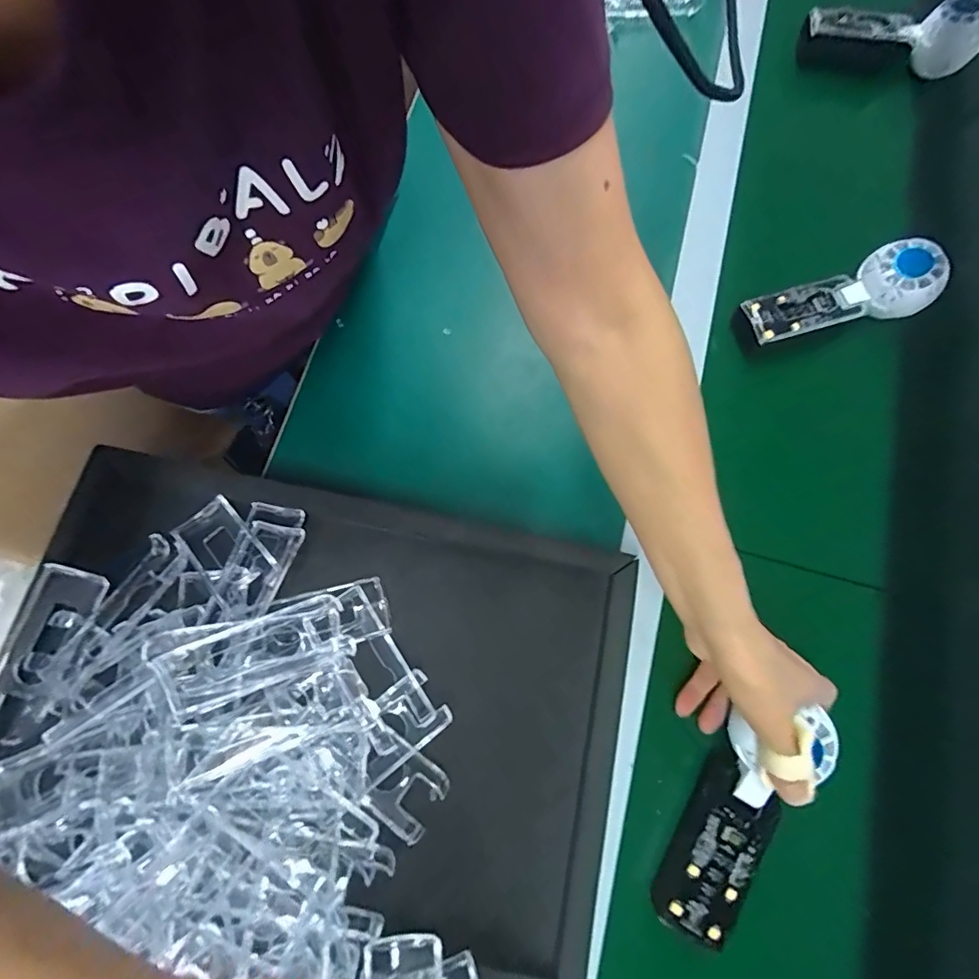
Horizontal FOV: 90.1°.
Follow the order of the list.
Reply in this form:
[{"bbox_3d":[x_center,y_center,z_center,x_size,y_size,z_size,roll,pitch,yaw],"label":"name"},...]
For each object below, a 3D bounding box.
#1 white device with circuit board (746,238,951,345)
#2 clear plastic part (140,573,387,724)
[{"bbox_3d":[0.300,-0.167,0.417,0.149,0.039,0.057,-14,77,-4],"label":"white device with circuit board"},{"bbox_3d":[-0.138,0.101,0.326,0.141,0.026,0.050,-15,76,-27],"label":"clear plastic part"}]

